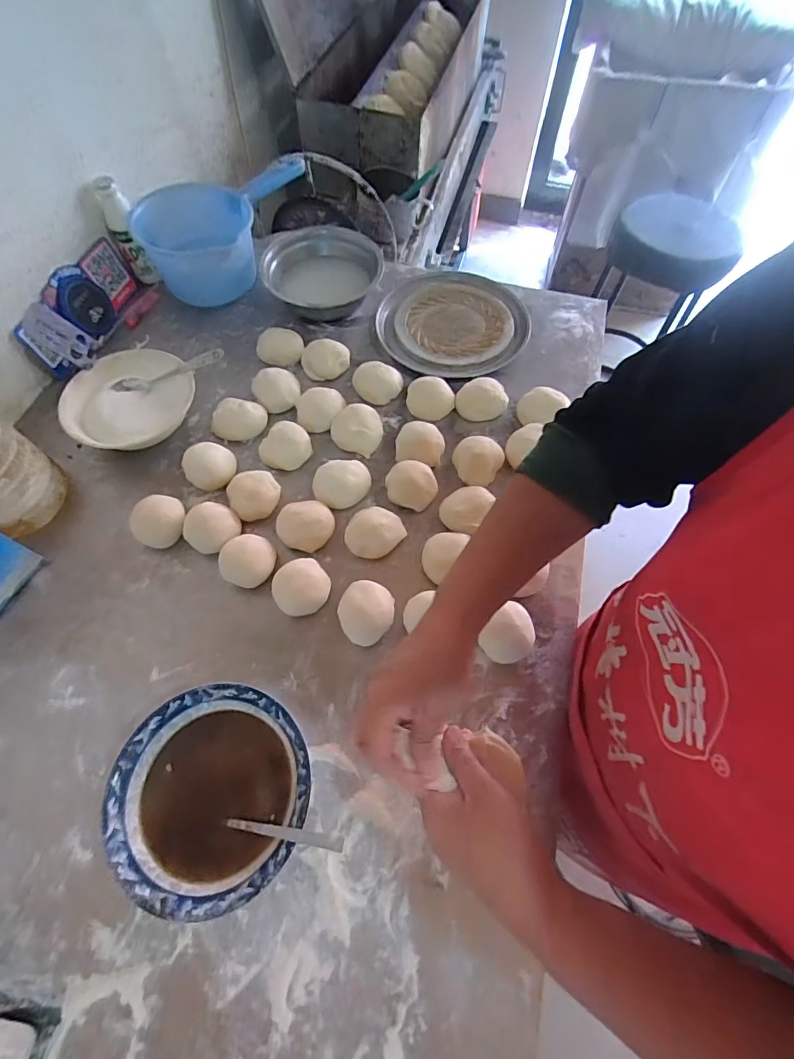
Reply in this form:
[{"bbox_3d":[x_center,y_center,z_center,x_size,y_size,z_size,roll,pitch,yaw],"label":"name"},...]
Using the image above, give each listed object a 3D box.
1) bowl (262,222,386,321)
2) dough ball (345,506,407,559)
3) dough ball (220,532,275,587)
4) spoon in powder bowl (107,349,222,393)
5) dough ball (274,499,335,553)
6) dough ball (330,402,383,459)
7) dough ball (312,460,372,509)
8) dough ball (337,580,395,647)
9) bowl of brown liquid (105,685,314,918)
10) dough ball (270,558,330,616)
[{"bbox_3d":[-0.122,-0.426,0.767,0.178,0.059,0.201,7,62,3],"label":"bowl"},{"bbox_3d":[-0.028,0.001,0.559,0.063,0.036,0.068,0,64,1],"label":"dough ball"},{"bbox_3d":[-0.171,0.036,0.532,0.057,0.033,0.057,0,64,1],"label":"dough ball"},{"bbox_3d":[-0.313,-0.214,0.628,0.160,0.016,0.026,-15,64,8],"label":"spoon in powder bowl"},{"bbox_3d":[-0.111,-0.006,0.559,0.069,0.037,0.064,0,64,1],"label":"dough ball"},{"bbox_3d":[-0.052,-0.143,0.632,0.063,0.025,0.067,0,64,1],"label":"dough ball"},{"bbox_3d":[-0.071,-0.064,0.593,0.075,0.036,0.064,-15,65,-7],"label":"dough ball"},{"bbox_3d":[-0.033,0.091,0.509,0.058,0.036,0.065,28,68,14],"label":"dough ball"},{"bbox_3d":[-0.166,0.241,0.429,0.170,0.053,0.171,0,64,1],"label":"bowl of brown liquid"},{"bbox_3d":[-0.109,0.065,0.522,0.061,0.039,0.062,0,64,1],"label":"dough ball"}]

